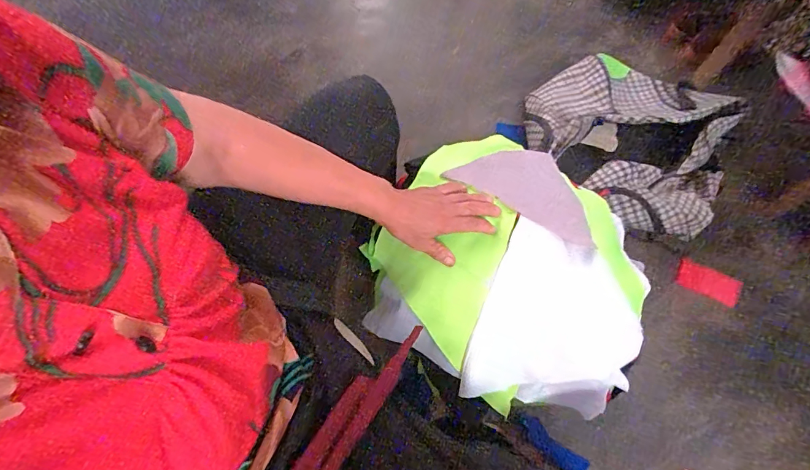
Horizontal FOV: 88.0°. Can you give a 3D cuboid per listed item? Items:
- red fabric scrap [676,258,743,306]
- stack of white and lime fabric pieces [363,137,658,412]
[{"bbox_3d":[0.676,0.106,0.936,0.136,0.010,0.065,23,83,3],"label":"red fabric scrap"},{"bbox_3d":[0.149,0.042,0.586,0.372,0.090,0.347,33,71,12],"label":"stack of white and lime fabric pieces"}]

